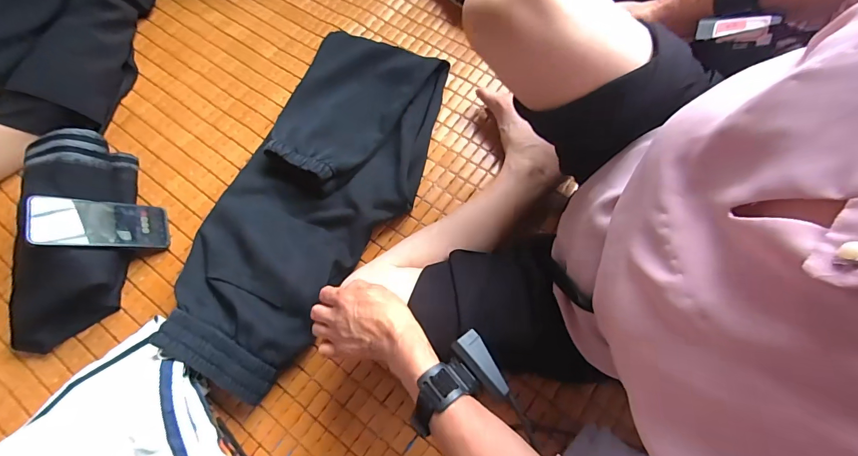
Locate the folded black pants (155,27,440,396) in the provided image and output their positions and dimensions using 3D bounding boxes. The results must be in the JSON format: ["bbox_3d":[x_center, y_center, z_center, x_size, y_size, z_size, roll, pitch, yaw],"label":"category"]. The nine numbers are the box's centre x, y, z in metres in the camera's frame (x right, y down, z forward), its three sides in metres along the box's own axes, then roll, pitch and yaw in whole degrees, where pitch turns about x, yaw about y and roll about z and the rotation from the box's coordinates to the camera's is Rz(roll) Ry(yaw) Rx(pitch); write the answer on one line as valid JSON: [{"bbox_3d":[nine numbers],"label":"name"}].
[{"bbox_3d":[-0.171,-0.073,0.631,0.286,0.039,0.639,19,67,8],"label":"folded black pants"}]

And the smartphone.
[{"bbox_3d":[-0.482,-0.008,0.582,0.016,0.169,0.081,-38,68,26],"label":"smartphone"}]

